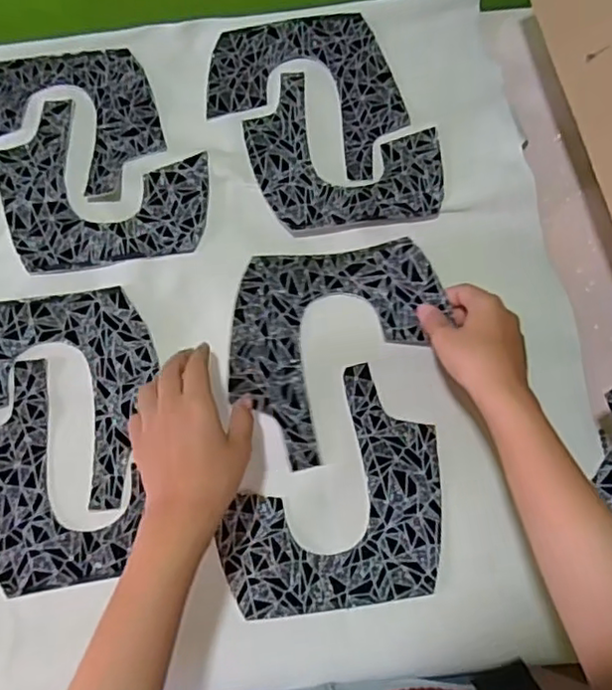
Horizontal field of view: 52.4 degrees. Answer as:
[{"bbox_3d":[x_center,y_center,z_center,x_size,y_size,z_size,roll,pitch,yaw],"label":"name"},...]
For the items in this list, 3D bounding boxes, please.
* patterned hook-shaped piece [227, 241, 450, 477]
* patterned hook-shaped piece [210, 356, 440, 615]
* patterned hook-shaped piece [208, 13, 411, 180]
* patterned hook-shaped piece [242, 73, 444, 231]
[{"bbox_3d":[0.026,0.002,0.520,0.178,0.032,0.177,-6,74,-3],"label":"patterned hook-shaped piece"},{"bbox_3d":[0.021,0.116,0.505,0.178,0.008,0.180,-6,74,-3],"label":"patterned hook-shaped piece"},{"bbox_3d":[0.001,-0.239,0.608,0.184,0.011,0.177,-8,77,-5],"label":"patterned hook-shaped piece"},{"bbox_3d":[0.036,-0.190,0.587,0.177,0.008,0.168,-8,74,-4],"label":"patterned hook-shaped piece"}]

